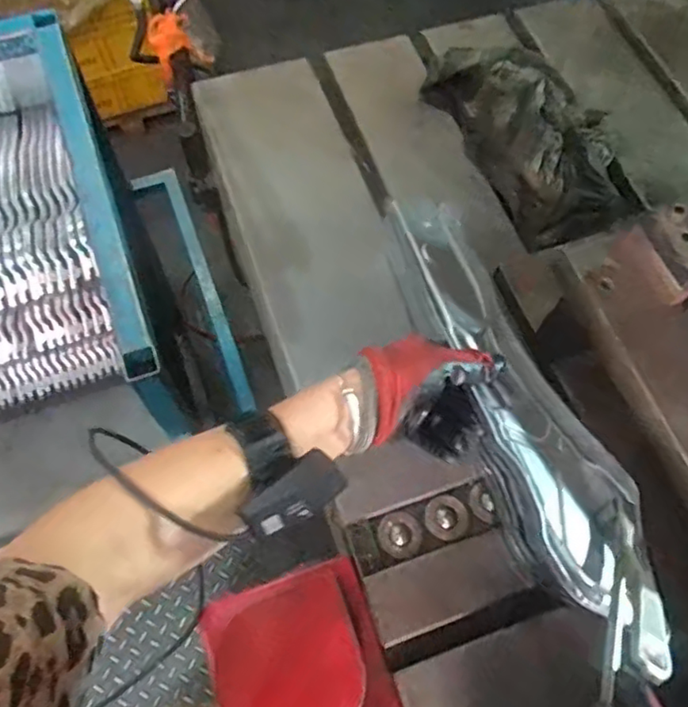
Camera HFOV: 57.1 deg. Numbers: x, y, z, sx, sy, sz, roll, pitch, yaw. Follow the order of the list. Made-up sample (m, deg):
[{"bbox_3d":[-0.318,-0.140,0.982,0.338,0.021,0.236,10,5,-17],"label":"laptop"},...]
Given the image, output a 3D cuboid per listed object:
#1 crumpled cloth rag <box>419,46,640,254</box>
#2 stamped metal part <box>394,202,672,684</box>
[{"bbox_3d":[0.237,-0.282,0.803,0.172,0.077,0.285,-20,68,-10],"label":"crumpled cloth rag"},{"bbox_3d":[0.148,0.023,0.527,0.109,0.086,0.450,-13,53,-7],"label":"stamped metal part"}]

